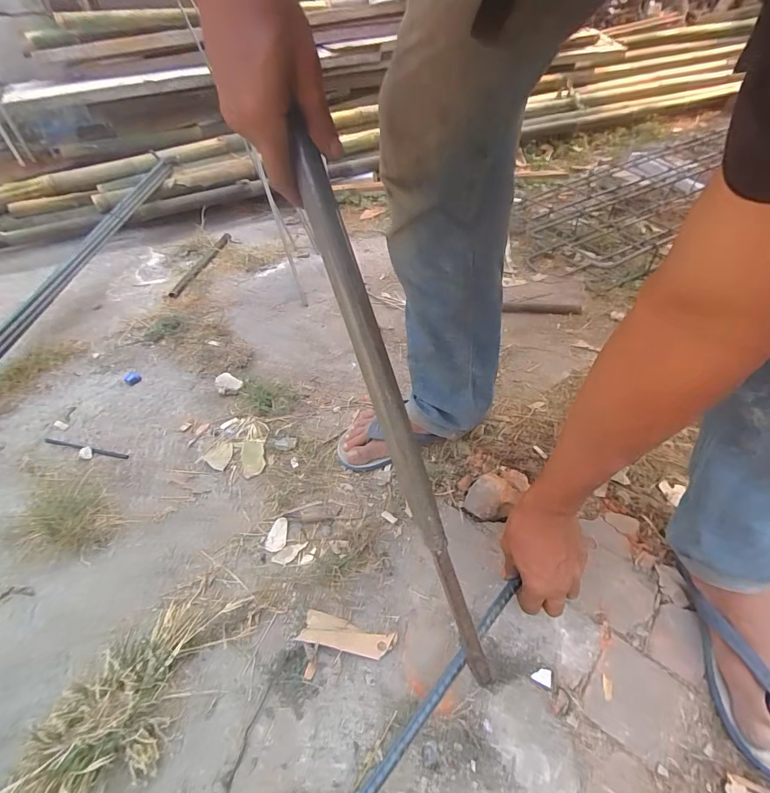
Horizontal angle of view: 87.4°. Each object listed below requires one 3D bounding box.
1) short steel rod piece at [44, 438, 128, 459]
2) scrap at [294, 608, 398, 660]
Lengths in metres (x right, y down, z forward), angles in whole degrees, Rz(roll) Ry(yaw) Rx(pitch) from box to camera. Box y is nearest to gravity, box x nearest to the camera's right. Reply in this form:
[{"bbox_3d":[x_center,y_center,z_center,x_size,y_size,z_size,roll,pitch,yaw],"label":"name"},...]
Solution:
[{"bbox_3d":[-0.553,0.095,0.742,0.184,0.006,0.010,7,48,12],"label":"short steel rod piece"},{"bbox_3d":[-0.046,0.291,0.490,0.113,0.015,0.035,8,46,13],"label":"scrap"}]

